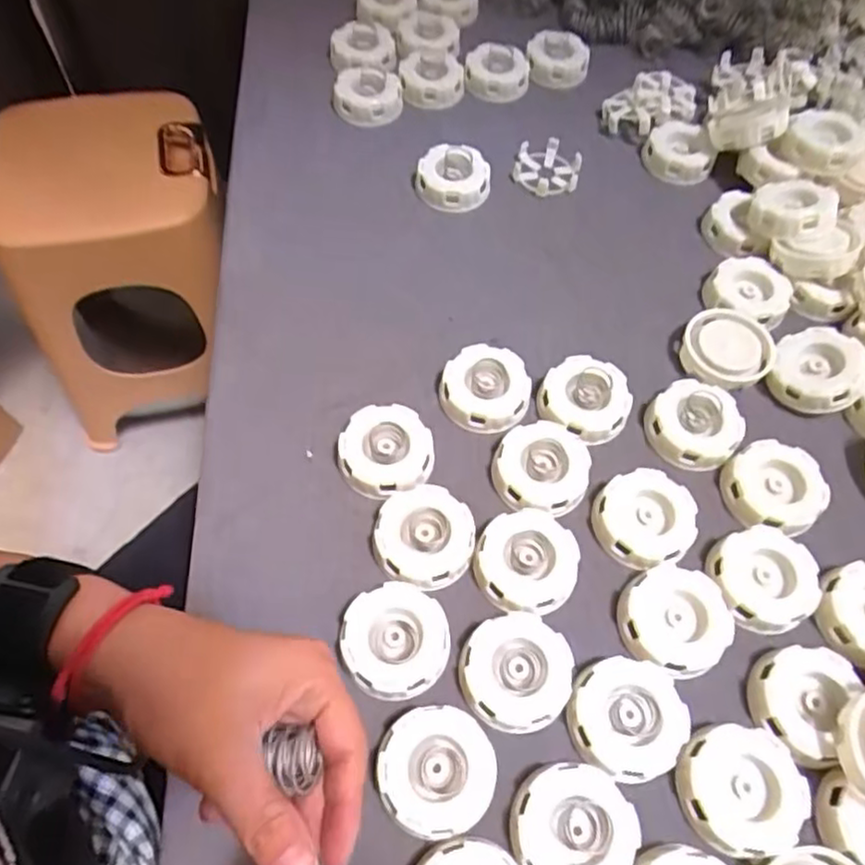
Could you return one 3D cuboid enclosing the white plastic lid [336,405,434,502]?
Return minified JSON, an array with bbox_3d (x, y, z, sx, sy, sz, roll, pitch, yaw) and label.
[{"bbox_3d":[-0.030,0.014,0.449,0.058,0.025,0.060,0,61,1],"label":"white plastic lid"}]

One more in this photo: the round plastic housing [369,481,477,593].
[{"bbox_3d":[-0.005,0.064,0.420,0.061,0.021,0.061,0,61,1],"label":"round plastic housing"}]

